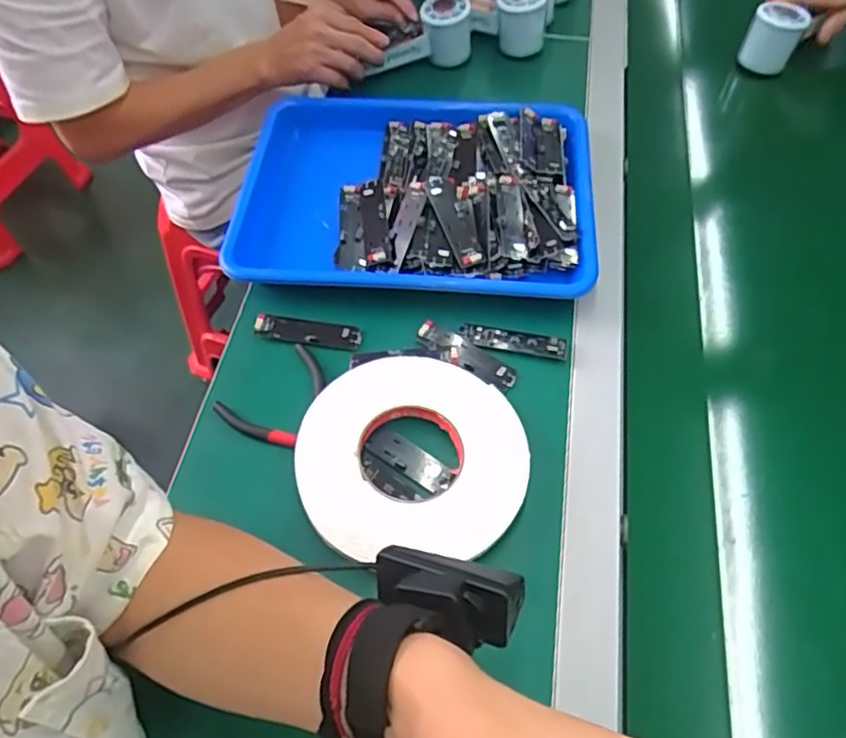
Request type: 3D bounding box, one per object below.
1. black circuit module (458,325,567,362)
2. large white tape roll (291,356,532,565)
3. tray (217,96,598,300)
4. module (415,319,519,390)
[{"bbox_3d":[0.077,-0.024,0.551,0.091,0.008,0.020,9,55,12],"label":"black circuit module"},{"bbox_3d":[-0.009,0.061,0.480,0.170,0.019,0.157,-6,54,2],"label":"large white tape roll"},{"bbox_3d":[-0.013,-0.171,0.627,0.349,0.052,0.246,1,54,6],"label":"tray"},{"bbox_3d":[0.036,-0.014,0.539,0.091,0.009,0.025,28,61,23],"label":"module"}]

